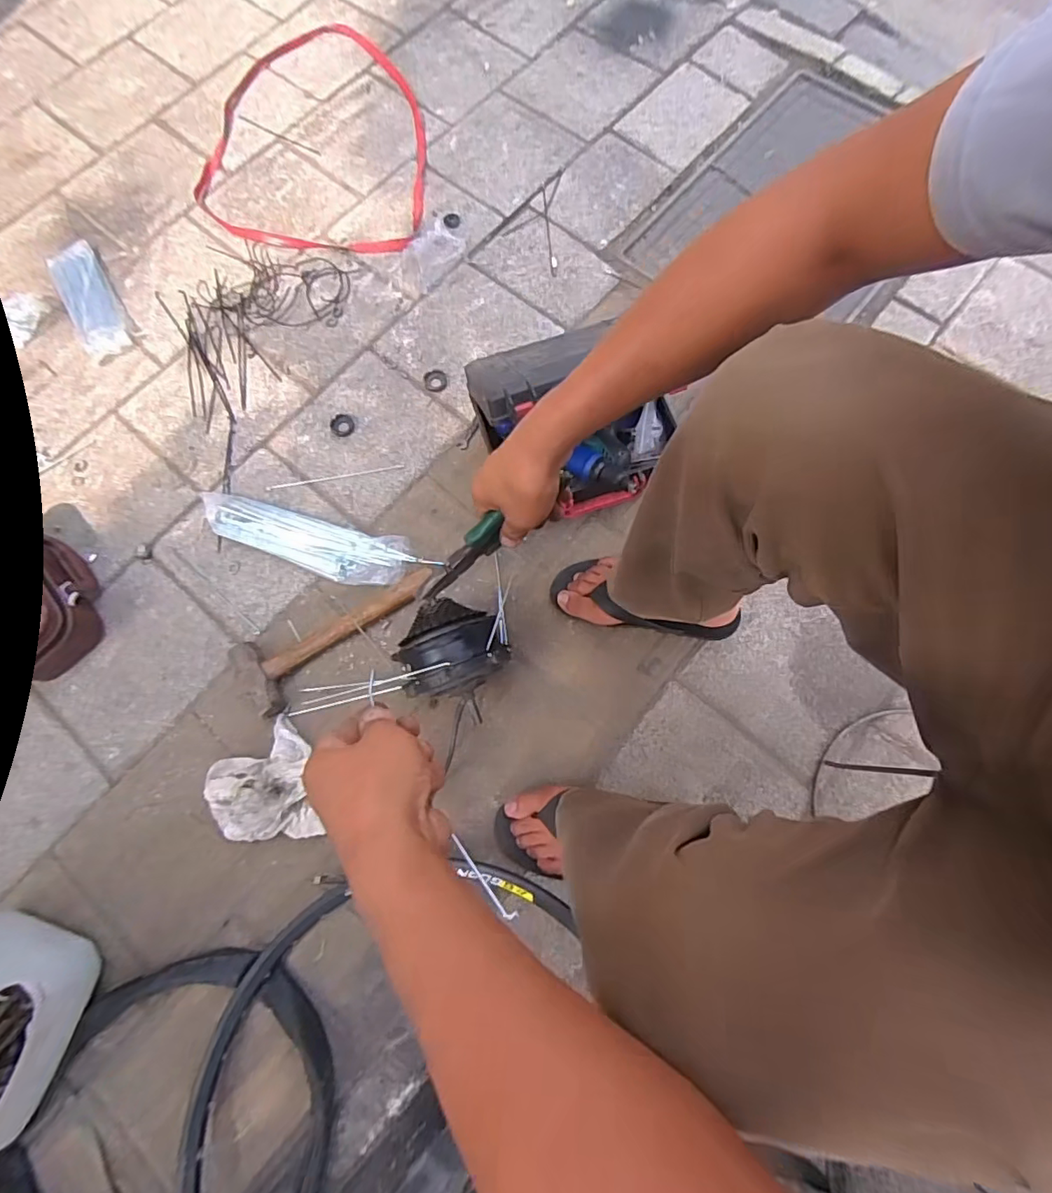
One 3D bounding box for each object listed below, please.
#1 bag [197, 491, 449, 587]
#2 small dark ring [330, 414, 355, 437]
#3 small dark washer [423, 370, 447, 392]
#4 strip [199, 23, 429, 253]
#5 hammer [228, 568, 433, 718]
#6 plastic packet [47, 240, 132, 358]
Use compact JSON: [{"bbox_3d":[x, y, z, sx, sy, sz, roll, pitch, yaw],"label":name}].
[{"bbox_3d":[-0.331,-0.084,0.836,0.346,0.027,0.087,15,75,5],"label":"bag"},{"bbox_3d":[-0.307,-0.286,0.902,0.039,0.005,0.041,0,74,1],"label":"small dark ring"},{"bbox_3d":[-0.156,-0.370,0.926,0.041,0.008,0.038,0,74,1],"label":"small dark washer"},{"bbox_3d":[-0.411,-0.904,1.059,0.441,0.030,0.542,4,81,2],"label":"strip"},{"bbox_3d":[-0.266,0.055,0.790,0.308,0.045,0.109,-29,77,-7],"label":"hammer"},{"bbox_3d":[-0.775,-0.527,0.952,0.086,0.029,0.248,-30,76,-7],"label":"plastic packet"}]

